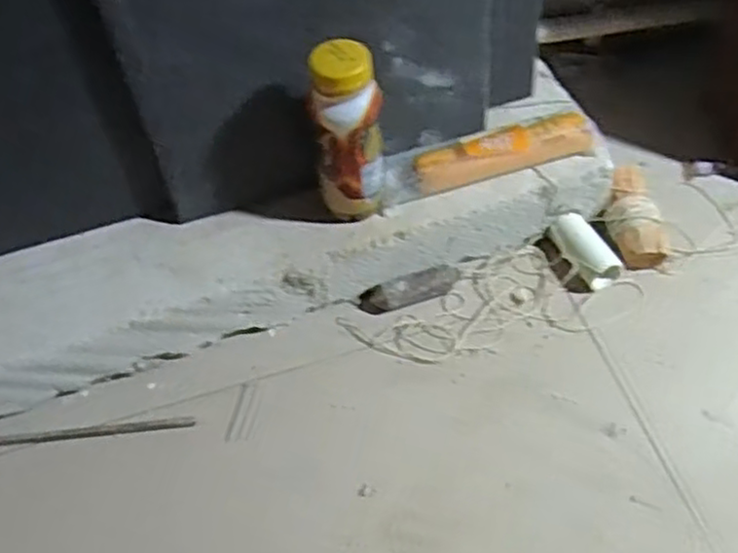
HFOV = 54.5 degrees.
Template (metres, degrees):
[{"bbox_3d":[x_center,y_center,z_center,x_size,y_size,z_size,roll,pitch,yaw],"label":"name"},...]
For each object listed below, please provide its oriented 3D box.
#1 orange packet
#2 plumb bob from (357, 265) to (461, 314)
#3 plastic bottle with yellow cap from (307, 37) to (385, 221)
[{"bbox_3d":[0.113,-0.105,0.597,0.150,0.029,0.032,-14,56,-6],"label":"orange packet"},{"bbox_3d":[0.037,0.009,0.619,0.090,0.027,0.025,-14,56,-6],"label":"plumb bob"},{"bbox_3d":[-0.015,-0.101,0.529,0.048,0.141,0.039,16,58,14],"label":"plastic bottle with yellow cap"}]

